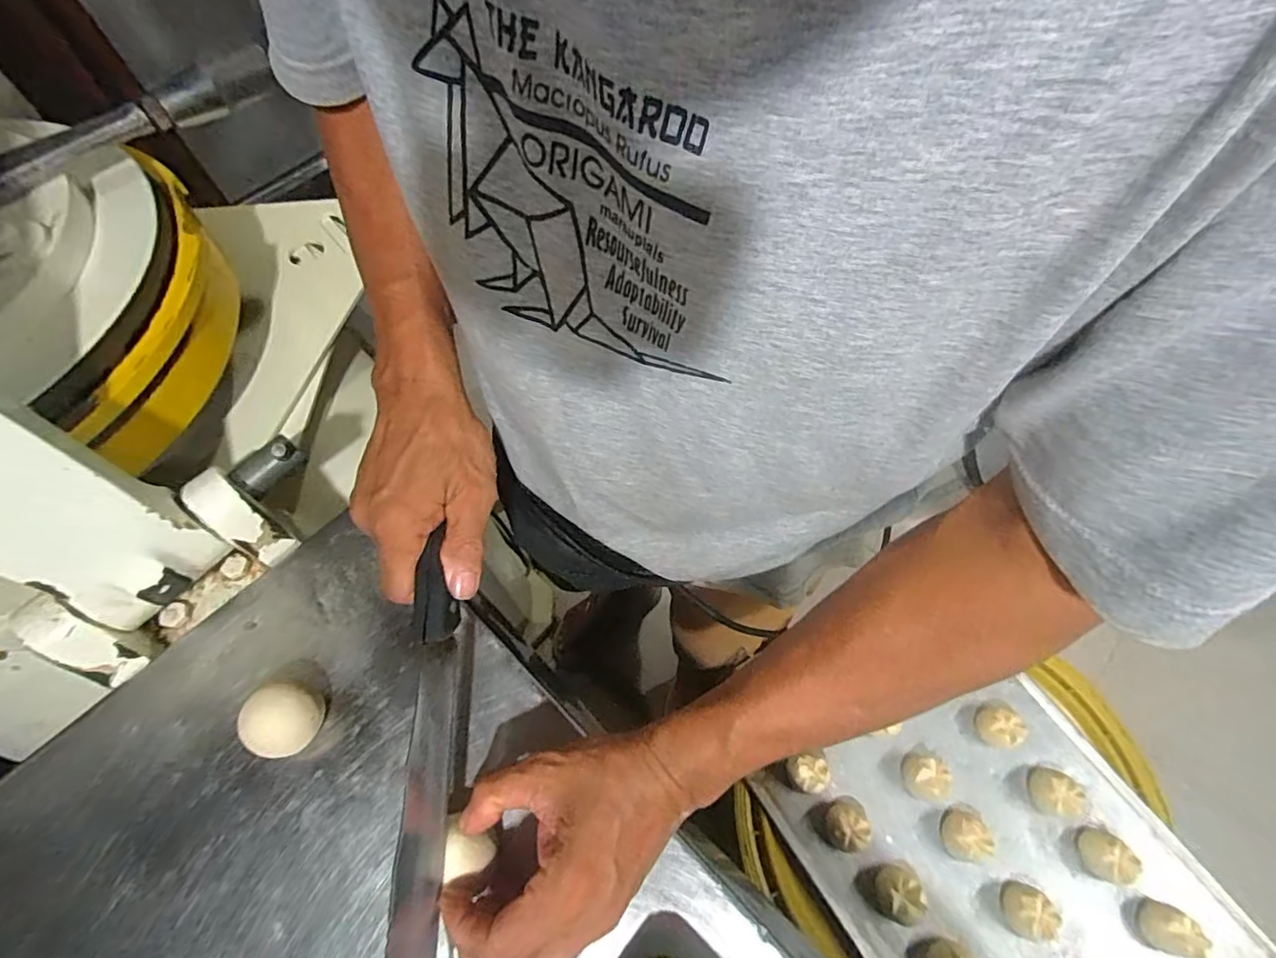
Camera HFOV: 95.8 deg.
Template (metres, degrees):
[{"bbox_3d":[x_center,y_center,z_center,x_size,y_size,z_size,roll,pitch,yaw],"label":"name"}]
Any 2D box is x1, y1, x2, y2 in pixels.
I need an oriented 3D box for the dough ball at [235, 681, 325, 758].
[{"bbox_3d":[-0.220,0.152,0.362,0.041,0.031,0.040,0,63,1],"label":"dough ball"}]

